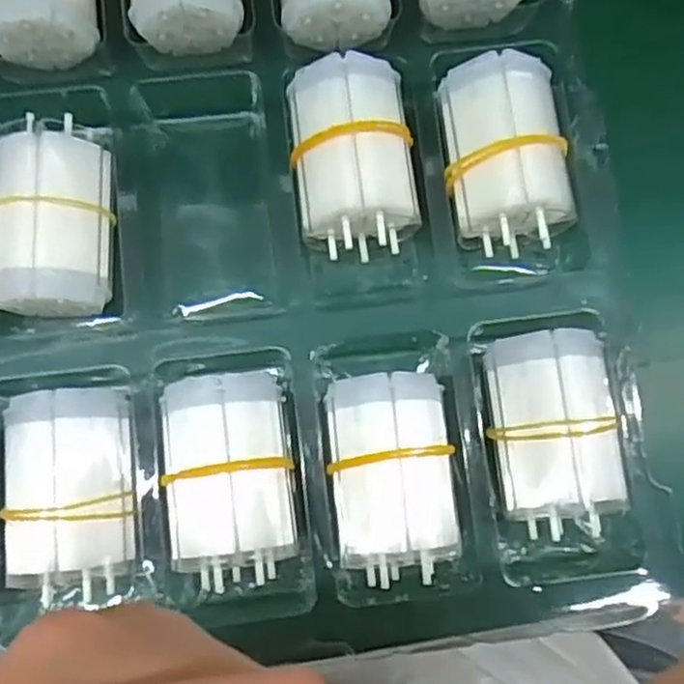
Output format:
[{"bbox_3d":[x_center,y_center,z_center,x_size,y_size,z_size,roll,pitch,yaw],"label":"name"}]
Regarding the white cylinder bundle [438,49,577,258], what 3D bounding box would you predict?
[{"bbox_3d":[0.057,-0.063,0.255,0.040,0.037,0.062,-6,81,-3],"label":"white cylinder bundle"}]

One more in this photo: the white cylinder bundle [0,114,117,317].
[{"bbox_3d":[-0.097,-0.039,0.249,0.037,0.034,0.062,1,80,-2],"label":"white cylinder bundle"}]

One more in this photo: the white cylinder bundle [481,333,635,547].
[{"bbox_3d":[0.068,0.030,0.240,0.038,0.033,0.062,-2,80,-2],"label":"white cylinder bundle"}]

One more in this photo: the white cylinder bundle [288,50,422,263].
[{"bbox_3d":[0.004,-0.062,0.255,0.042,0.039,0.062,-4,80,-2],"label":"white cylinder bundle"}]

